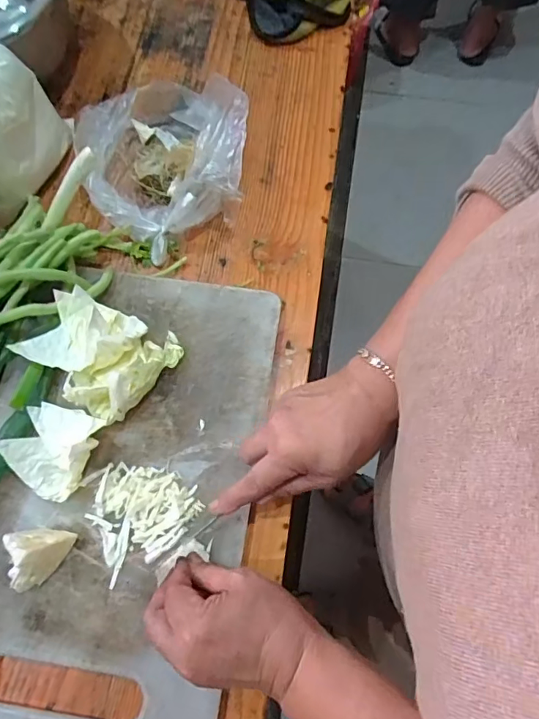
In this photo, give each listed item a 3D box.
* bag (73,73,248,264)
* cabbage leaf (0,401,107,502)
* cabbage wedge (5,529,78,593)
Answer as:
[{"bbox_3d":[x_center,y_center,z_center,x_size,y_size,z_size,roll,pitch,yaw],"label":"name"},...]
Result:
[{"bbox_3d":[-0.110,-0.216,0.496,0.159,0.084,0.177,-27,74,-9],"label":"bag"},{"bbox_3d":[-0.188,0.076,0.421,0.070,0.034,0.074,18,72,5],"label":"cabbage leaf"},{"bbox_3d":[-0.182,0.153,0.393,0.052,0.039,0.043,-21,73,-7],"label":"cabbage wedge"}]

